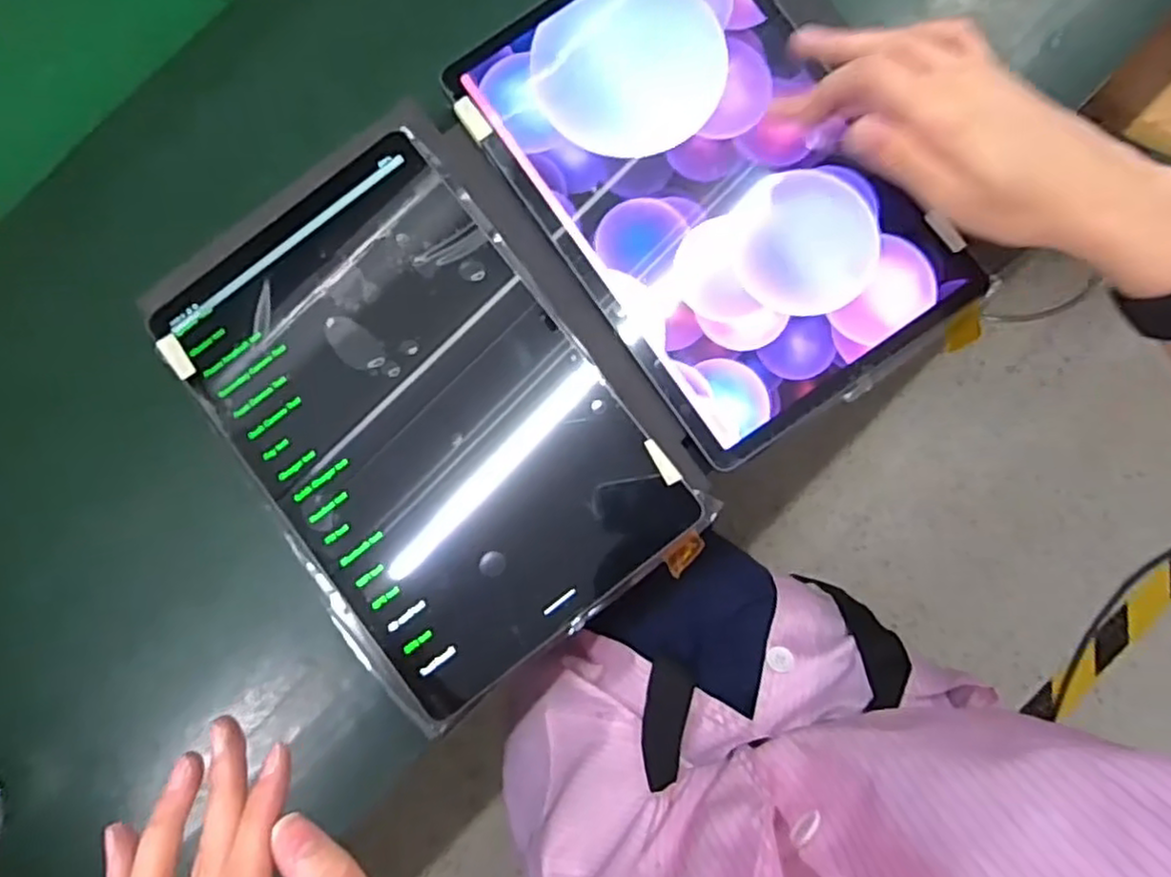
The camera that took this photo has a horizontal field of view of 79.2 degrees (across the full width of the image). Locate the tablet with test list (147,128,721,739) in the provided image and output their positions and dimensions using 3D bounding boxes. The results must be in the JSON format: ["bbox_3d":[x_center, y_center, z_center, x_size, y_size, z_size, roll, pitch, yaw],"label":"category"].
[{"bbox_3d":[-0.081,-0.007,0.347,0.171,0.015,0.248,-39,82,-1],"label":"tablet with test list"}]

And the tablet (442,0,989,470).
[{"bbox_3d":[0.062,-0.130,0.357,0.163,0.006,0.247,-34,85,-2],"label":"tablet"}]

